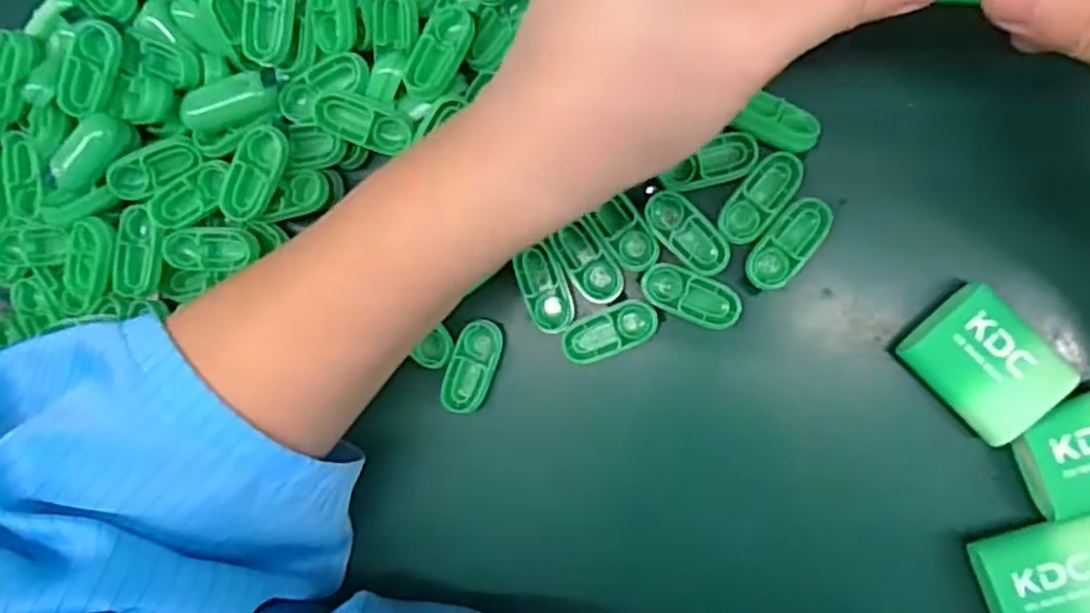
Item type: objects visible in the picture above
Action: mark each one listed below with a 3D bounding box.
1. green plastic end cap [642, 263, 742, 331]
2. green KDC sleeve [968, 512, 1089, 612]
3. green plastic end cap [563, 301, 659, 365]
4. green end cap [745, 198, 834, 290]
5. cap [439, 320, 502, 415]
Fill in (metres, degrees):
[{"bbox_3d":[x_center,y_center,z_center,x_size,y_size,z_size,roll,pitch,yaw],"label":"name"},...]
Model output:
[{"bbox_3d":[0.050,-0.003,0.255,0.034,0.004,0.016,23,94,8],"label":"green plastic end cap"},{"bbox_3d":[0.161,0.086,0.234,0.045,0.009,0.035,-25,86,8],"label":"green KDC sleeve"},{"bbox_3d":[0.023,0.009,0.263,0.033,0.012,0.015,-24,87,8],"label":"green plastic end cap"},{"bbox_3d":[0.082,-0.021,0.250,0.016,0.004,0.033,39,96,7],"label":"green end cap"},{"bbox_3d":[-0.026,0.022,0.268,0.015,0.007,0.034,20,93,8],"label":"cap"}]

